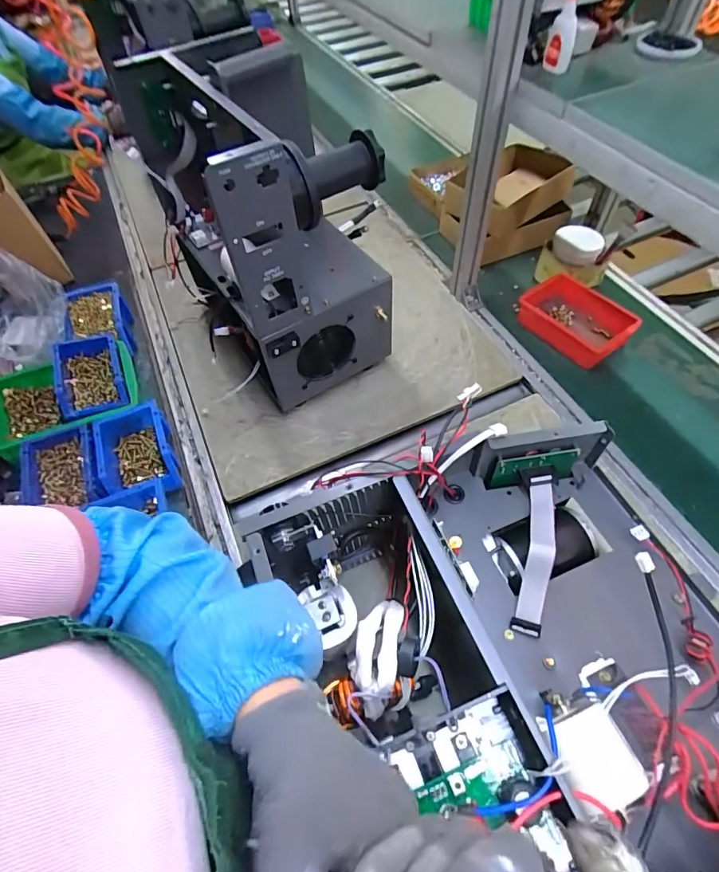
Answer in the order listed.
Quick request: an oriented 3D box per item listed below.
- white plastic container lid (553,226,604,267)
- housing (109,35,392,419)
[{"bbox_3d":[0.463,-0.405,0.950,0.096,0.036,0.088,-2,56,3],"label":"white plastic container lid"},{"bbox_3d":[-0.157,-0.352,0.759,0.237,0.420,0.417,-30,59,-15],"label":"housing"}]

